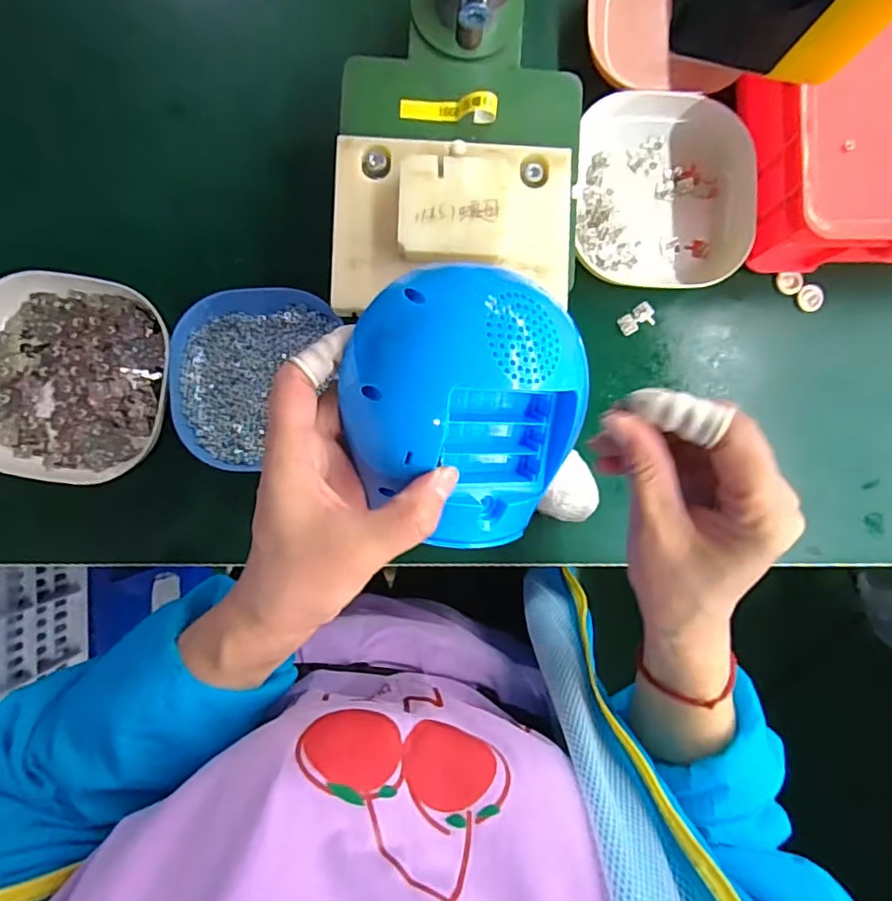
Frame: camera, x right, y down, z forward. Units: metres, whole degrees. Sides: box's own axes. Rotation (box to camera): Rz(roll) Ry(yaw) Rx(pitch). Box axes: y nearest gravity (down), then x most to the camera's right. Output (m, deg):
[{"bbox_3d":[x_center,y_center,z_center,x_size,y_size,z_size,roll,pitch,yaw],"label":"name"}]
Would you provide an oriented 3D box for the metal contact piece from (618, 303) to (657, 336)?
[{"bbox_3d":[0.150,-0.103,0.447,0.029,0.007,0.018,-28,89,-3],"label":"metal contact piece"}]

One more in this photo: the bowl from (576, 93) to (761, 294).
[{"bbox_3d":[0.161,-0.195,0.434,0.137,0.037,0.137,0,88,-3],"label":"bowl"}]

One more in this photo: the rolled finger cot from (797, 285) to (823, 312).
[{"bbox_3d":[0.288,-0.120,0.450,0.020,0.005,0.020,0,88,-3],"label":"rolled finger cot"}]

